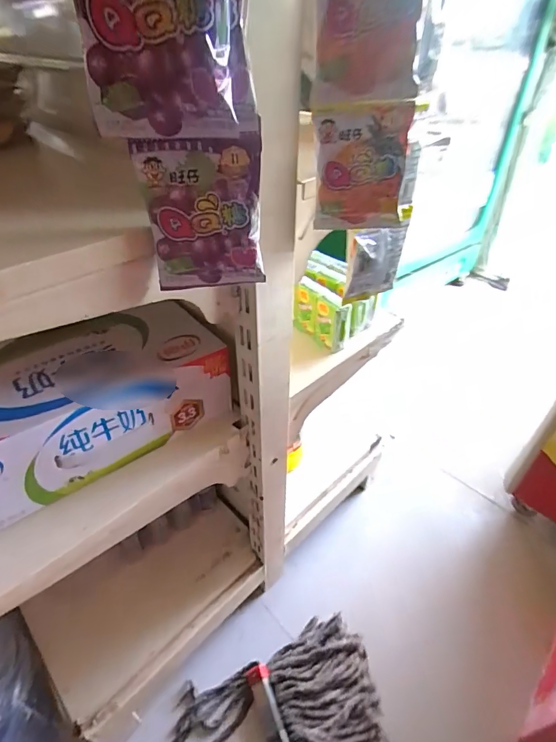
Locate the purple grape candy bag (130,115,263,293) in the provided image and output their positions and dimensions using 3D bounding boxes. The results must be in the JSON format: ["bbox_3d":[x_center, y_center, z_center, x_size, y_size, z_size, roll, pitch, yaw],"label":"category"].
[{"bbox_3d":[-0.056,-0.117,0.318,0.087,0.114,0.018,-6,38,-6],"label":"purple grape candy bag"}]

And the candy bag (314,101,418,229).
[{"bbox_3d":[0.078,-0.192,0.396,0.083,0.110,0.021,7,38,9],"label":"candy bag"}]

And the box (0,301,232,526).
[{"bbox_3d":[-0.275,0.044,0.502,0.395,0.117,0.190,-27,45,-30],"label":"box"}]

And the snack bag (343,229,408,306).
[{"bbox_3d":[0.128,-0.136,0.530,0.085,0.107,0.024,-20,48,-16],"label":"snack bag"}]

